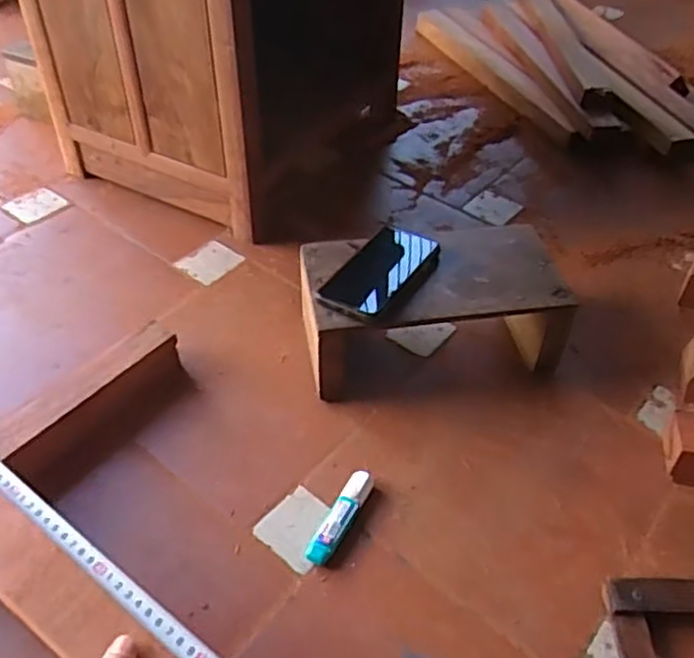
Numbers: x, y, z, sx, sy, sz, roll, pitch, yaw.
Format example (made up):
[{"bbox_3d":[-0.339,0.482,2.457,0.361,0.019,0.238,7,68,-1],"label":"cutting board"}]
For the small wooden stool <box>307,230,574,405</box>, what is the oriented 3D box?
[{"bbox_3d":[0.097,-0.029,0.837,0.287,0.132,0.162,-8,46,-10],"label":"small wooden stool"}]

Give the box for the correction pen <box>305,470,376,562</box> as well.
[{"bbox_3d":[-0.005,0.188,0.703,0.026,0.022,0.104,22,48,19],"label":"correction pen"}]

